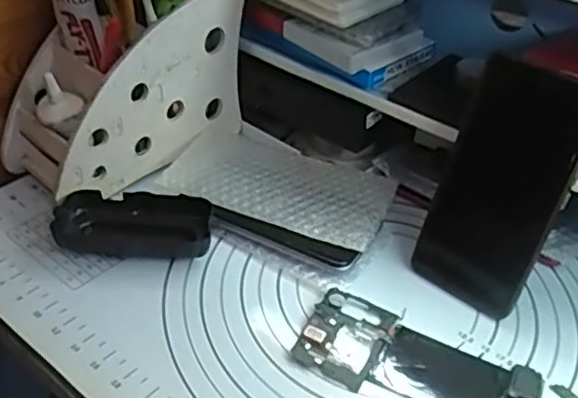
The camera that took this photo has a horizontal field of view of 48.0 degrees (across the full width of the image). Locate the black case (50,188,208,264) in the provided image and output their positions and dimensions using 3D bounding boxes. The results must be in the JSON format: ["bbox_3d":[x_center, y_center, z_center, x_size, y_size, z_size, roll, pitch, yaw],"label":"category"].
[{"bbox_3d":[-0.110,0.016,0.468,0.107,0.023,0.051,4,39,0],"label":"black case"}]

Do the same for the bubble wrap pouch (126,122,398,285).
[{"bbox_3d":[-0.015,-0.009,0.506,0.180,0.021,0.113,22,42,21],"label":"bubble wrap pouch"}]

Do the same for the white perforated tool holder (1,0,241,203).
[{"bbox_3d":[-0.130,-0.091,0.515,0.181,0.126,0.080,-31,50,-34],"label":"white perforated tool holder"}]

